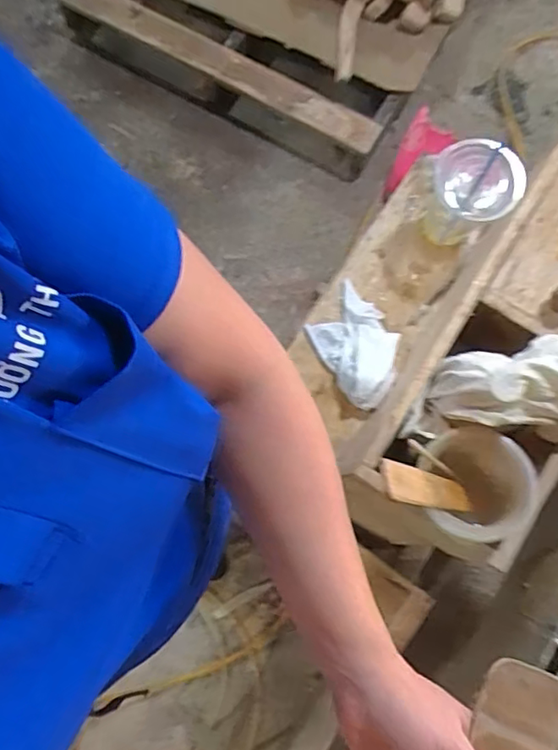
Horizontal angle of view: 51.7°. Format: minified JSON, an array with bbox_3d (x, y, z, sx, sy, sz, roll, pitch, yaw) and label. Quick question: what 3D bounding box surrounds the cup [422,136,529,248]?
[{"bbox_3d":[0.256,-0.236,0.802,0.108,0.164,0.094,23,79,4],"label":"cup"}]

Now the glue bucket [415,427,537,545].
[{"bbox_3d":[0.205,0.120,0.638,0.109,0.109,0.113,0,78,-1],"label":"glue bucket"}]

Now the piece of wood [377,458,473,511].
[{"bbox_3d":[0.155,0.116,0.585,0.008,0.187,0.038,-24,62,32],"label":"piece of wood"}]

